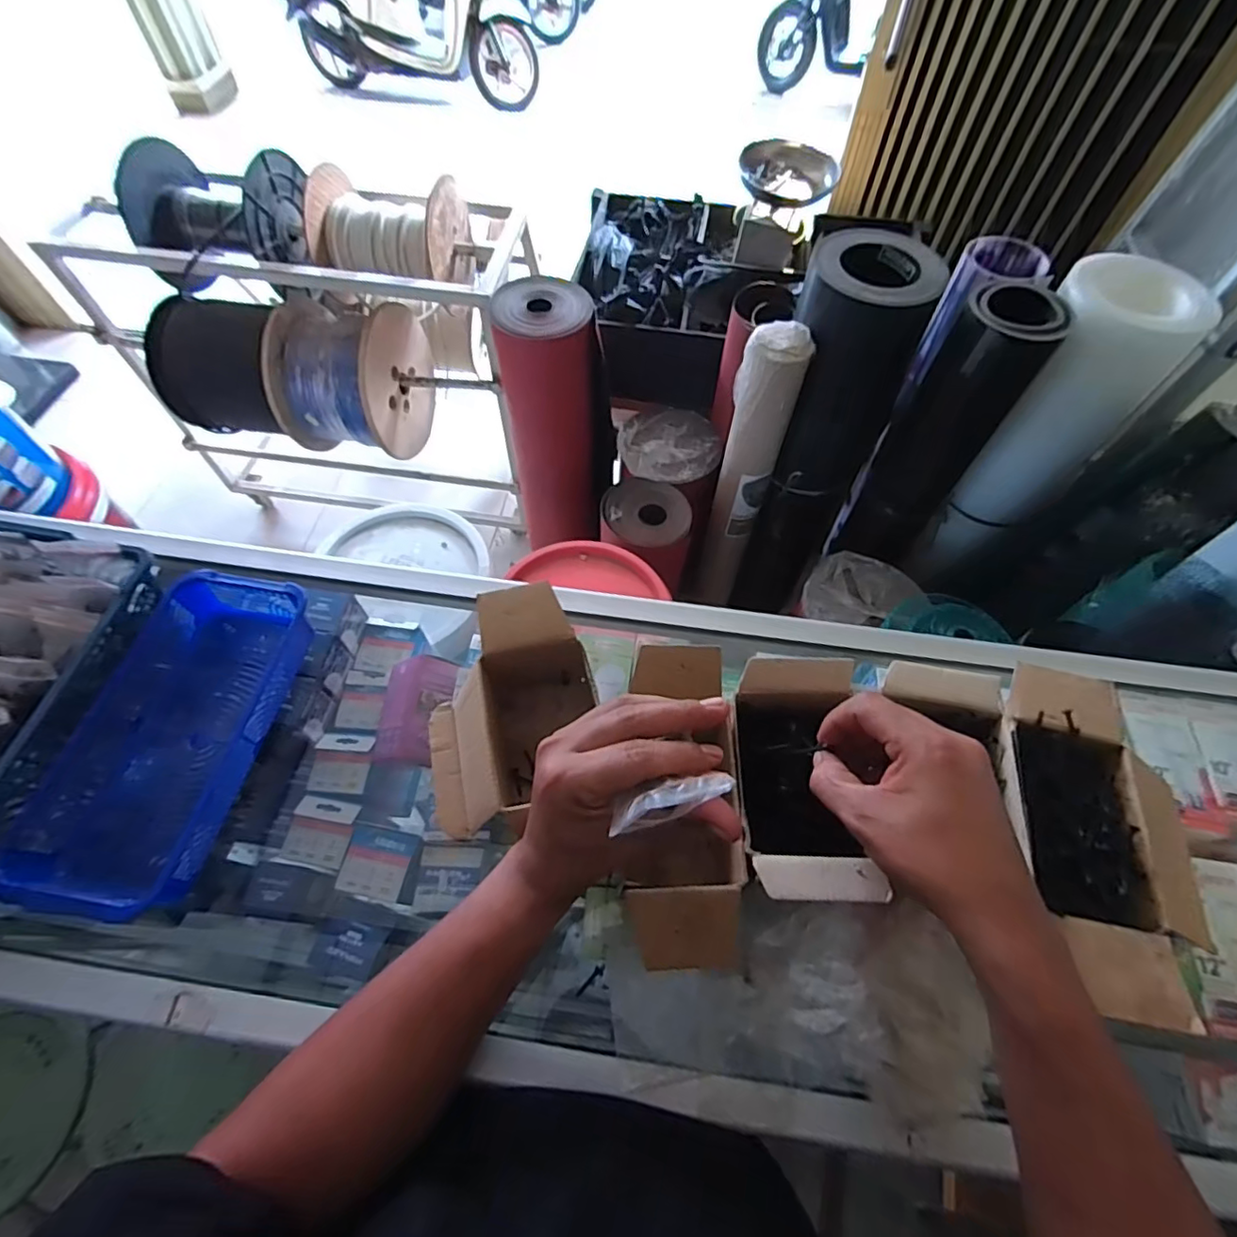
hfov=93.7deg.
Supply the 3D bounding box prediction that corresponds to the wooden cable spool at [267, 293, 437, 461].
[{"bbox_3d":[-0.604,-0.551,1.335,0.261,0.278,0.318,7,60,4],"label":"wooden cable spool"}]

